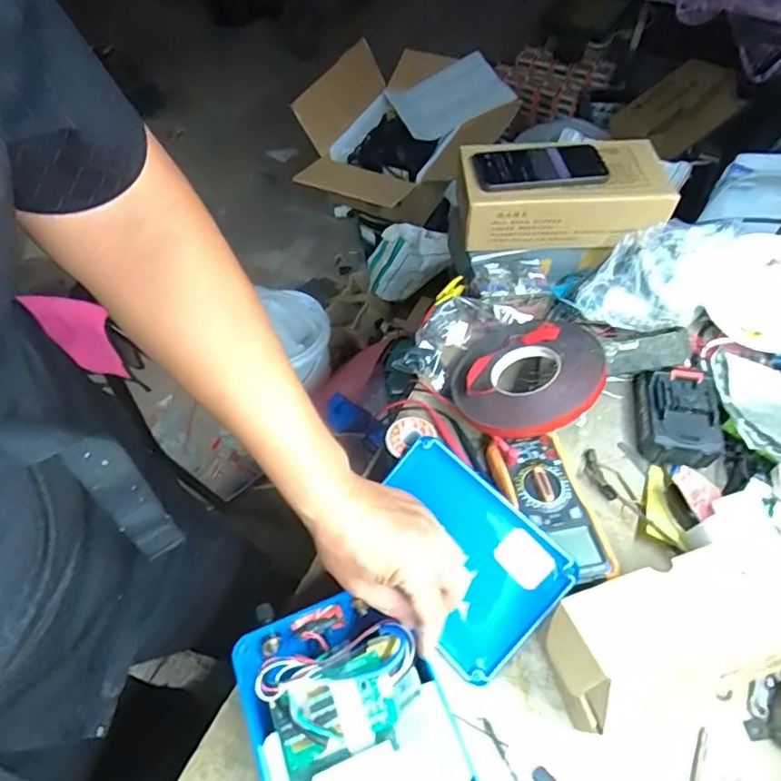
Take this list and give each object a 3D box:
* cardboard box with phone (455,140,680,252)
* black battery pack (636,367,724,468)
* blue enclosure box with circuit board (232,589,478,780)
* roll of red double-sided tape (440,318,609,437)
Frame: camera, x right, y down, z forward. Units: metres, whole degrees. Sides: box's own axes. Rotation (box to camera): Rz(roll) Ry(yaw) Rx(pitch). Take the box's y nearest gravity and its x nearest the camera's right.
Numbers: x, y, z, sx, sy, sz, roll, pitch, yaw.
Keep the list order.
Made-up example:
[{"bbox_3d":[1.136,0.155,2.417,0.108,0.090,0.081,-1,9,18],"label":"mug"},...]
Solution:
[{"bbox_3d":[0.220,-0.259,0.704,0.258,0.081,0.131,3,54,5],"label":"cardboard box with phone"},{"bbox_3d":[0.323,0.030,0.604,0.073,0.059,0.106,5,54,7],"label":"black battery pack"},{"bbox_3d":[-0.031,0.269,0.423,0.147,0.045,0.198,-21,55,-12],"label":"blue enclosure box with circuit board"},{"bbox_3d":[0.149,-0.015,0.602,0.156,0.026,0.149,-12,52,16],"label":"roll of red double-sided tape"}]

